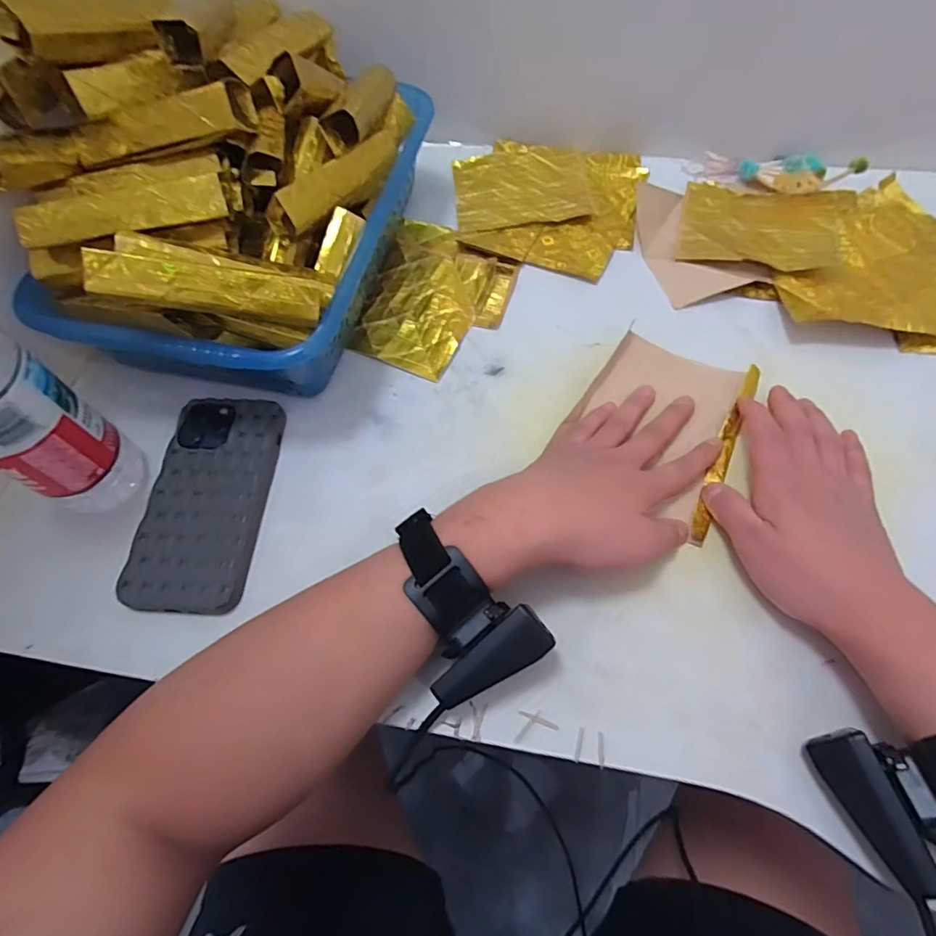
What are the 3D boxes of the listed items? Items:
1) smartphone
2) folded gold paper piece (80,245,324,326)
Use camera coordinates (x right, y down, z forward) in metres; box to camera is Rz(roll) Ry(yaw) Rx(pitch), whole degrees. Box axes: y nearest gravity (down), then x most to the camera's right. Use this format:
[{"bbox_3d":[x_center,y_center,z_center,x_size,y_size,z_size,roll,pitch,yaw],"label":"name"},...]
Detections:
[{"bbox_3d":[-0.186,0.022,0.382,0.078,0.017,0.159,2,63,5],"label":"smartphone"},{"bbox_3d":[-0.160,-0.112,0.333,0.131,0.025,0.032,2,61,-20],"label":"folded gold paper piece"}]

